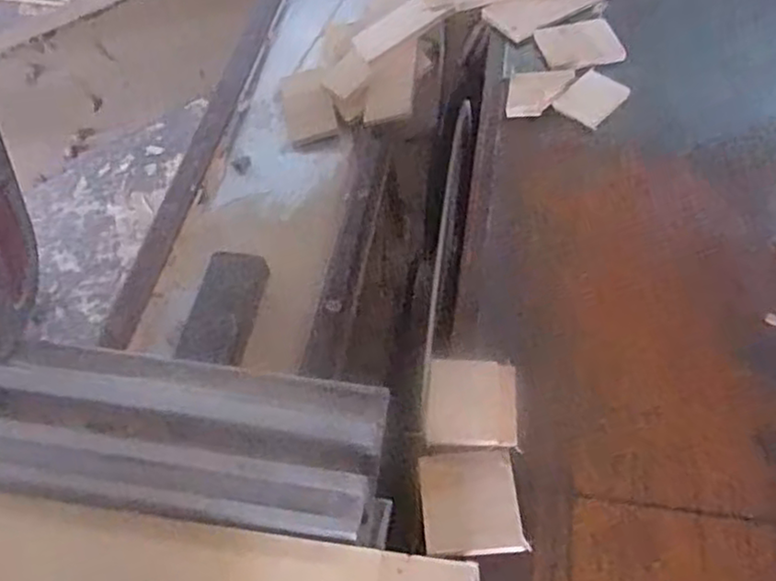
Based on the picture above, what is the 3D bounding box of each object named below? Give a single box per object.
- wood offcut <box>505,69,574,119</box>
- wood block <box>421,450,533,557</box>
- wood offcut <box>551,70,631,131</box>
[{"bbox_3d":[0.123,-0.160,0.593,0.049,0.012,0.052,9,55,8],"label":"wood offcut"},{"bbox_3d":[0.044,0.113,0.389,0.050,0.007,0.054,-4,55,-1],"label":"wood block"},{"bbox_3d":[0.167,-0.158,0.595,0.037,0.010,0.063,33,62,22],"label":"wood offcut"}]

